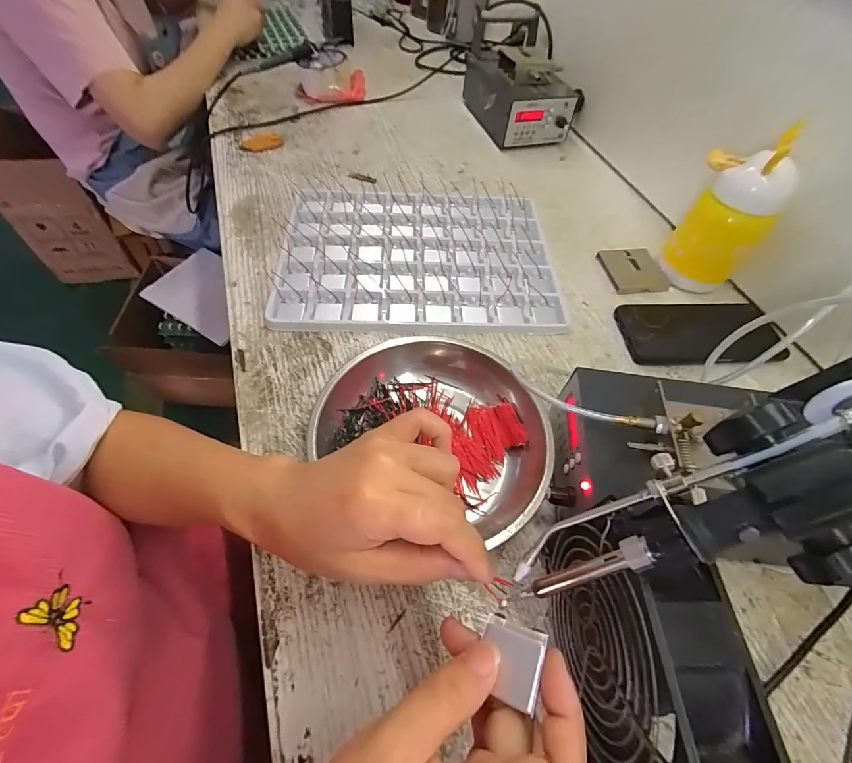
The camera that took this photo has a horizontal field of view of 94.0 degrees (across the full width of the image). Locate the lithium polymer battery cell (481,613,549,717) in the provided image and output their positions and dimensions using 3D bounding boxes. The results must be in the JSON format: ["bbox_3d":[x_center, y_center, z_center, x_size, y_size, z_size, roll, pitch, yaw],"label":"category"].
[{"bbox_3d":[0.037,0.123,0.176,0.027,0.004,0.029,2,53,33],"label":"lithium polymer battery cell"}]

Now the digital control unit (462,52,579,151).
[{"bbox_3d":[0.145,-0.473,0.655,0.115,0.076,0.201,-12,59,-11],"label":"digital control unit"}]

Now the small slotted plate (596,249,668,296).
[{"bbox_3d":[0.249,-0.134,0.478,0.066,0.010,0.067,2,57,-3],"label":"small slotted plate"}]

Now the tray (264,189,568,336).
[{"bbox_3d":[-0.010,-0.148,0.464,0.309,0.014,0.233,2,57,-2],"label":"tray"}]

